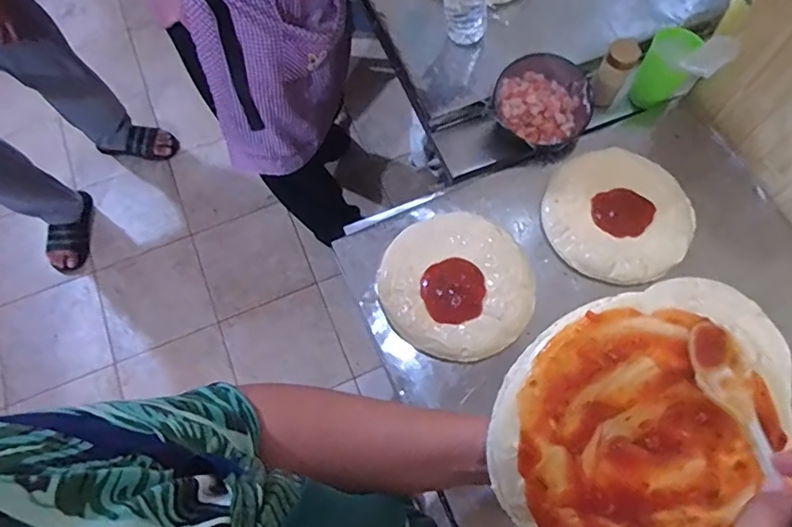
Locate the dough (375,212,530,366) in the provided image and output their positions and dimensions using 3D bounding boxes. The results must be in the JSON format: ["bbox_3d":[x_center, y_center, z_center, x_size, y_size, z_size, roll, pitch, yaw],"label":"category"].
[{"bbox_3d":[0.077,0.025,0.699,0.190,0.019,0.203,-1,67,2],"label":"dough"}]

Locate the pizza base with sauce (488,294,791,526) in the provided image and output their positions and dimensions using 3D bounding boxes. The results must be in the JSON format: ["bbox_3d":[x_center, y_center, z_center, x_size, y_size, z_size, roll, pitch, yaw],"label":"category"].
[{"bbox_3d":[0.152,0.121,0.351,0.169,0.020,0.183,0,101,2],"label":"pizza base with sauce"}]

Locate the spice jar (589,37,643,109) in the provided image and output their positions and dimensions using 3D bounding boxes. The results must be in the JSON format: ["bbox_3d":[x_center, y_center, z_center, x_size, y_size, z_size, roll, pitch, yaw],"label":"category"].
[{"bbox_3d":[0.334,-0.291,0.815,0.049,0.113,0.039,27,70,12],"label":"spice jar"}]

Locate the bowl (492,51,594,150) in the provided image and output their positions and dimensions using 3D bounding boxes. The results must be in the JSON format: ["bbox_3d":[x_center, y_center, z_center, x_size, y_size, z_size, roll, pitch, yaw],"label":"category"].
[{"bbox_3d":[0.222,-0.243,0.796,0.140,0.064,0.145,-1,67,2],"label":"bowl"}]

